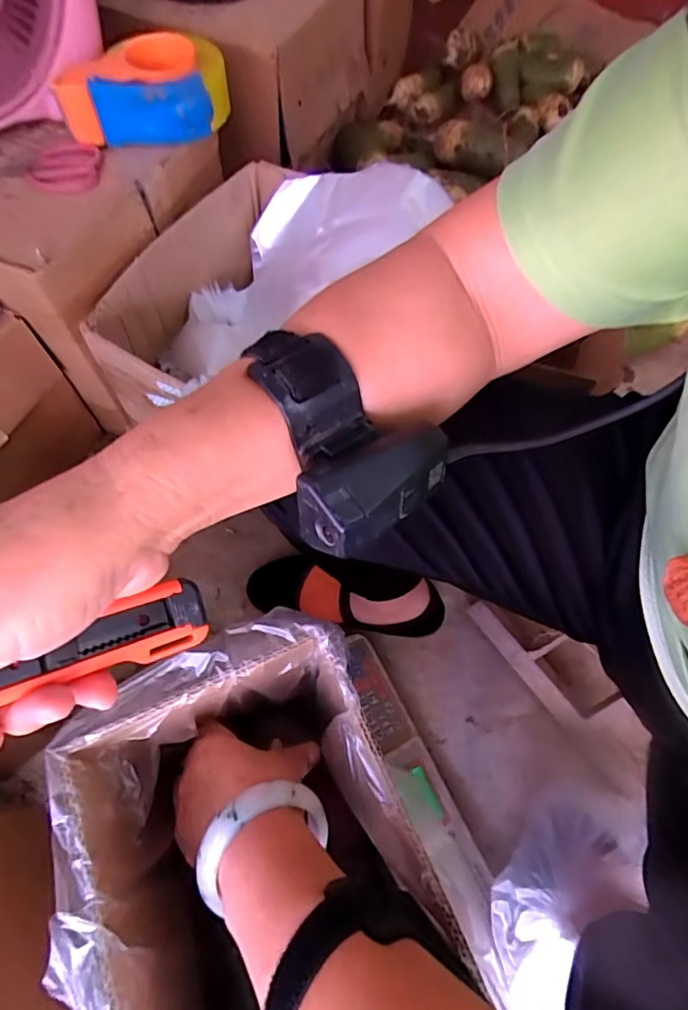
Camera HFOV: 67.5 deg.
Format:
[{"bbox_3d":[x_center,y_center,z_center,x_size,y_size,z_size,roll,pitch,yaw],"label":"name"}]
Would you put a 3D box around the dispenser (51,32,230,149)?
[{"bbox_3d":[-0.219,-0.464,0.569,0.176,0.069,0.112,-10,65,-8],"label":"dispenser"}]

